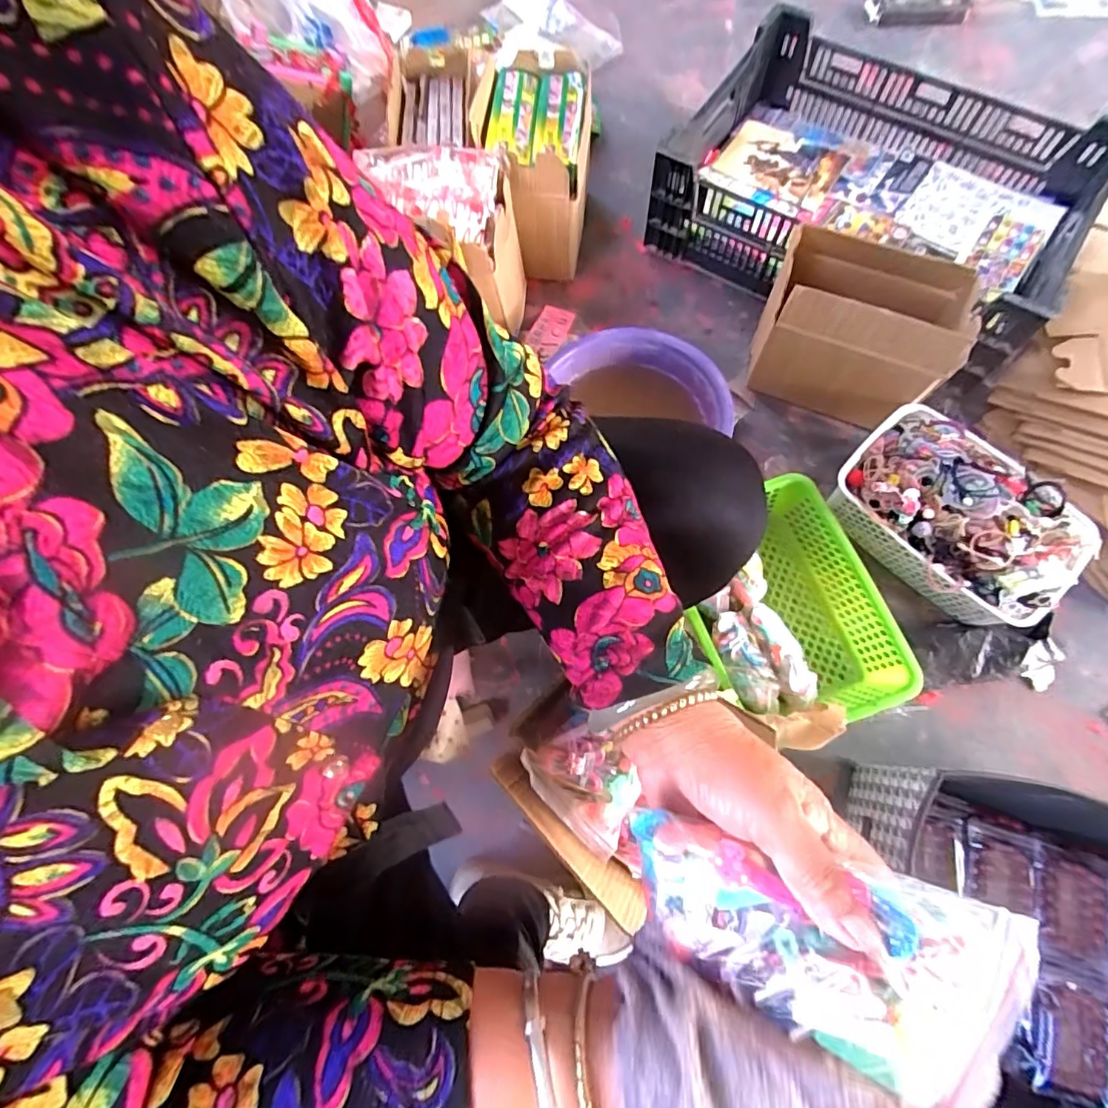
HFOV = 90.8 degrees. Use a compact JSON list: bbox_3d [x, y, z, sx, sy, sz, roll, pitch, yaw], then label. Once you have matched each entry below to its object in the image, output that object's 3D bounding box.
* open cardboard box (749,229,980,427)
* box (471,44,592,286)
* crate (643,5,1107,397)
[{"bbox_3d":[0.426,-0.315,0.787,0.244,0.213,0.131,25,76,9],"label":"open cardboard box"},{"bbox_3d":[-0.032,-0.672,0.957,0.186,0.225,0.312,0,71,2],"label":"box"},{"bbox_3d":[0.512,-0.569,0.888,0.598,0.185,0.394,35,76,13],"label":"crate"}]

